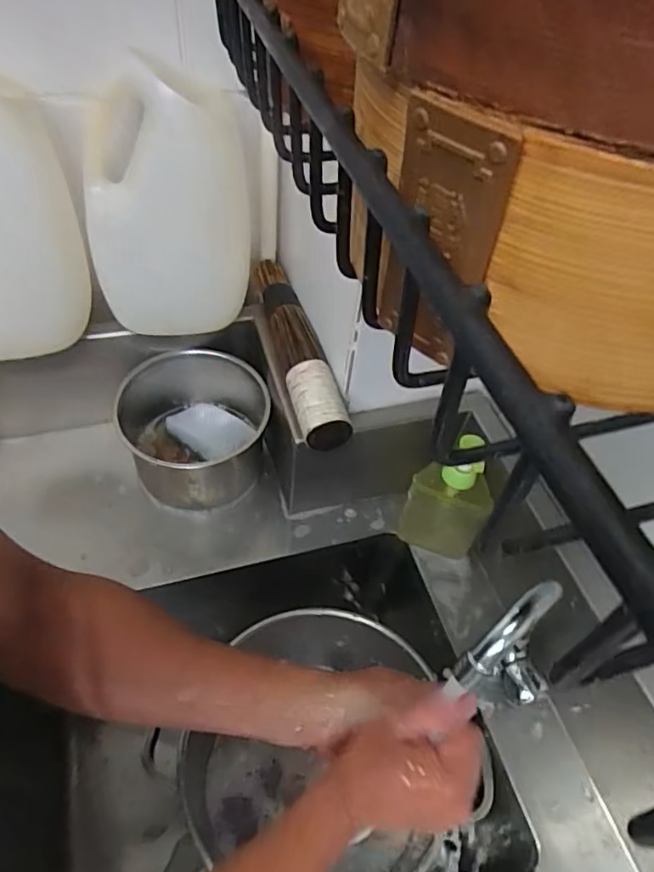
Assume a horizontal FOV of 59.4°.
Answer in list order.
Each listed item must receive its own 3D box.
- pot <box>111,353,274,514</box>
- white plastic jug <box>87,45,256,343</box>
[{"bbox_3d":[-0.155,-0.002,0.719,0.168,0.125,0.173,2,50,-2],"label":"pot"},{"bbox_3d":[-0.168,-0.240,0.620,0.168,0.241,0.112,0,51,-5],"label":"white plastic jug"}]

